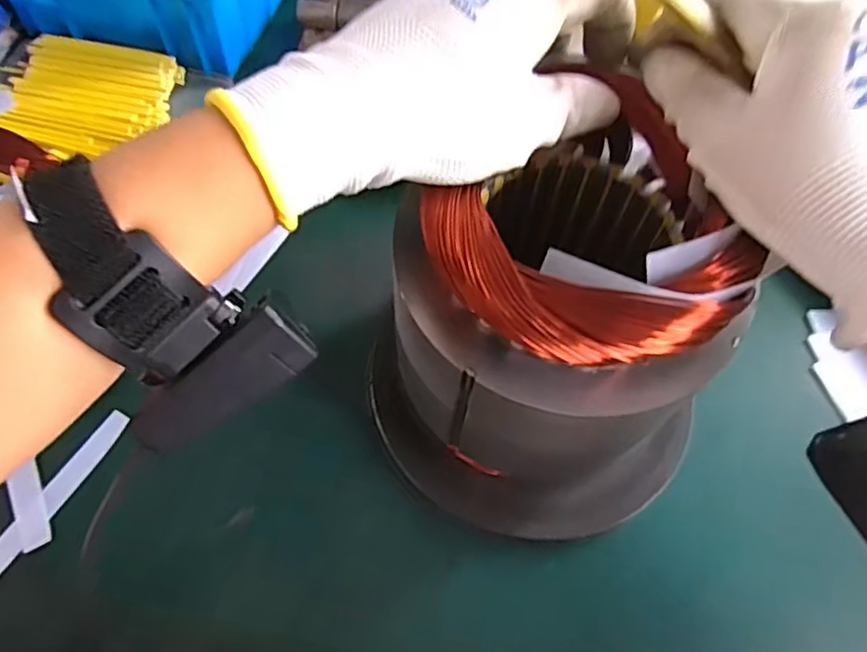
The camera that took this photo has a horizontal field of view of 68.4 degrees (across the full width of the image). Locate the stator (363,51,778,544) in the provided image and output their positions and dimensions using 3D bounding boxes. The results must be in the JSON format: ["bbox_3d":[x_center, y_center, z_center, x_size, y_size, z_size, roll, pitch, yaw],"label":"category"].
[{"bbox_3d":[0.062,0.014,0.307,0.145,0.193,0.145,40,67,18],"label":"stator"}]

